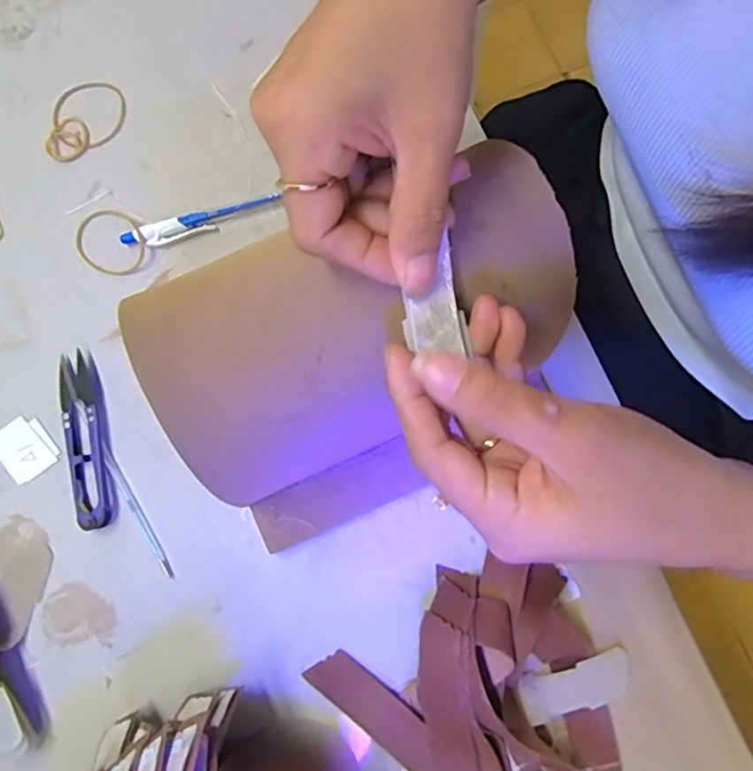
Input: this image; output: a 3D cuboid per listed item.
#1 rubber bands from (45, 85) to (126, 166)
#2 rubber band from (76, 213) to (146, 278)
[{"bbox_3d":[-0.191,-0.173,0.378,0.059,0.004,0.045,-32,82,-7],"label":"rubber bands"},{"bbox_3d":[-0.165,-0.089,0.362,0.046,0.008,0.038,38,88,10],"label":"rubber band"}]

